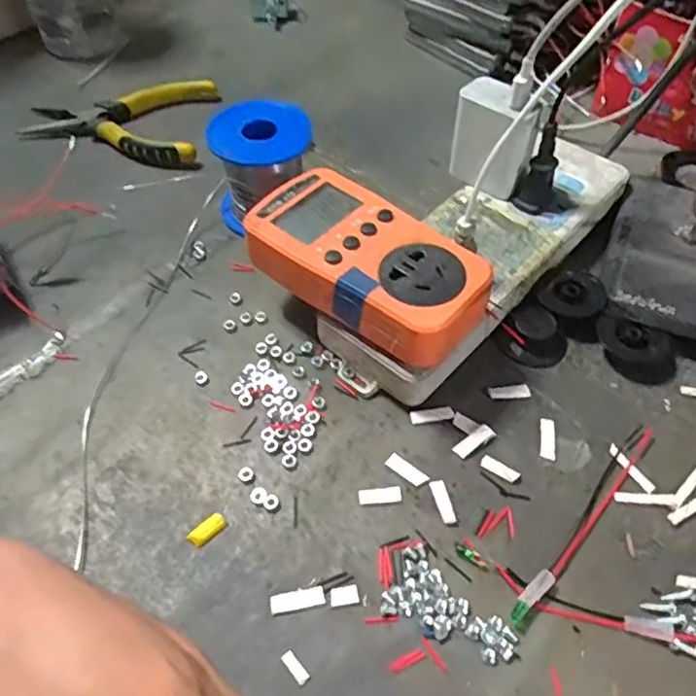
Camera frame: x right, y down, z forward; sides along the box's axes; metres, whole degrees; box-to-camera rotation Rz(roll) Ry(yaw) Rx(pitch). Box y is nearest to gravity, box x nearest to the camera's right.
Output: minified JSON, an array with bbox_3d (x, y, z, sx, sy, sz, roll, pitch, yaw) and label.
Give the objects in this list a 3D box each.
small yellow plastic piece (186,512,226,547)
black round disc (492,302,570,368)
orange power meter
[{"bbox_3d":[-0.067,0.087,0.289,0.018,0.004,0.009,-34,59,-24],"label":"small yellow plastic piece"},{"bbox_3d":[0.107,-0.006,0.352,0.034,0.013,0.037,0,52,0],"label":"black round disc"},{"bbox_3d":[0.008,-0.045,0.325,0.129,0.033,0.069,34,59,24],"label":"orange power meter"}]

